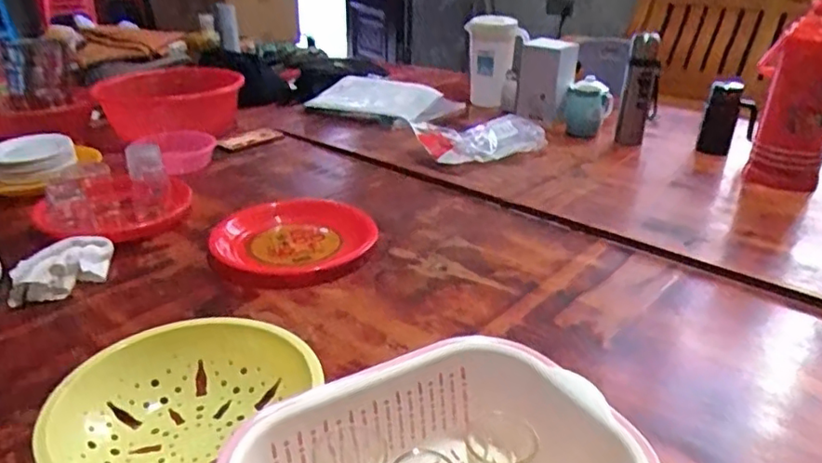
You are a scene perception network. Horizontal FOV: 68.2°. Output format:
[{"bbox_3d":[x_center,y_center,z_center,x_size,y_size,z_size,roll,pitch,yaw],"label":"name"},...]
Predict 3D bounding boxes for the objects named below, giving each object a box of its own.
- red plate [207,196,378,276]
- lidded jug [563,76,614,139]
[{"bbox_3d":[-0.183,-0.009,1.028,0.251,0.043,0.258,0,27,0],"label":"red plate"},{"bbox_3d":[0.452,-0.312,1.548,0.107,0.137,0.091,20,33,35],"label":"lidded jug"}]

